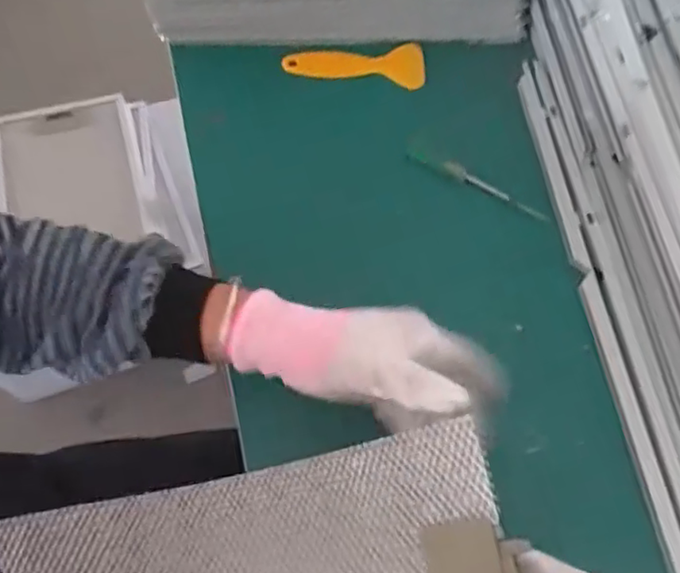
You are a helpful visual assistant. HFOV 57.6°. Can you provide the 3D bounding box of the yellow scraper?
[{"bbox_3d":[0.013,-0.201,0.557,0.127,0.013,0.034,1,64,-2],"label":"yellow scraper"}]

